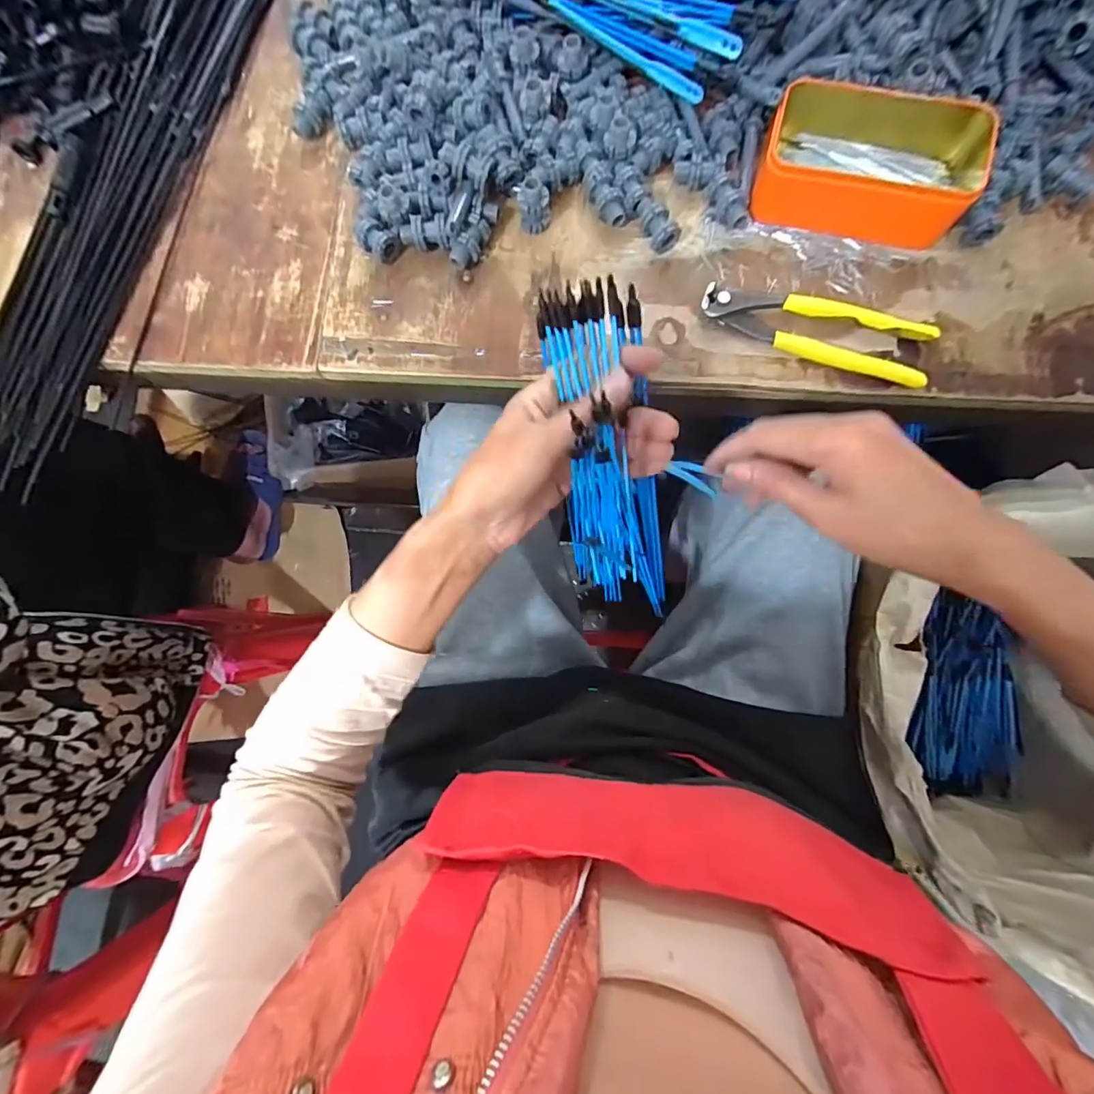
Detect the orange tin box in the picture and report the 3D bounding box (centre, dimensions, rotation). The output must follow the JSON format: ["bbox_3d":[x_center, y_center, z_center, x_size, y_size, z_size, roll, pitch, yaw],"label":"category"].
[{"bbox_3d":[0.238,-0.284,0.366,0.152,0.043,0.090,15,83,6],"label":"orange tin box"}]

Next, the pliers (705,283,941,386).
[{"bbox_3d":[0.198,-0.162,0.369,0.164,0.015,0.045,18,84,6],"label":"pliers"}]

